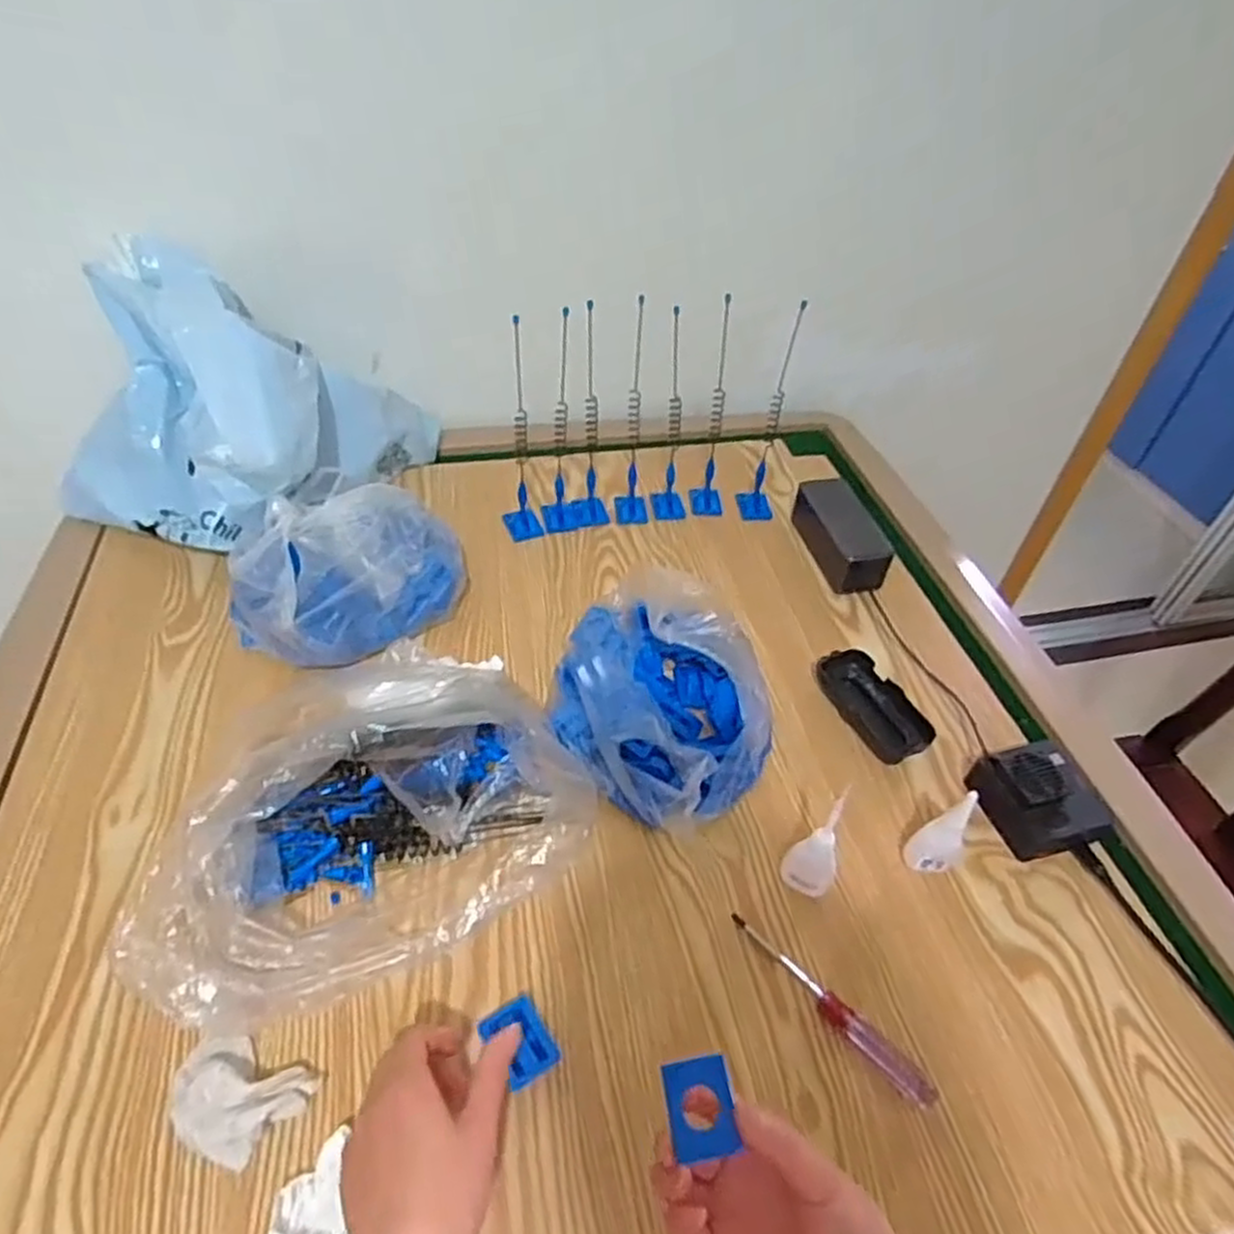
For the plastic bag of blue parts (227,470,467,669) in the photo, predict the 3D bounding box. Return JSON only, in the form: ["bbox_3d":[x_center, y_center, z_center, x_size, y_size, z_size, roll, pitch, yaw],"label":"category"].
[{"bbox_3d":[-0.233,-0.045,0.673,0.157,0.093,0.192,21,47,15],"label":"plastic bag of blue parts"}]

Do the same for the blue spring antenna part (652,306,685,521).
[{"bbox_3d":[0.062,-0.195,0.776,0.031,0.207,0.050,2,45,-4],"label":"blue spring antenna part"}]

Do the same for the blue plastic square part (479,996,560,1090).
[{"bbox_3d":[-0.058,0.253,0.462,0.034,0.014,0.047,-25,53,-27],"label":"blue plastic square part"}]

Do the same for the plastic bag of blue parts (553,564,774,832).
[{"bbox_3d":[0.030,0.056,0.609,0.140,0.100,0.191,-23,52,-26],"label":"plastic bag of blue parts"}]

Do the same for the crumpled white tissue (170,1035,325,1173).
[{"bbox_3d":[-0.210,0.267,0.428,0.071,0.022,0.055,17,46,11],"label":"crumpled white tissue"}]

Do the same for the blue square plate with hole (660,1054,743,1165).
[{"bbox_3d":[0.039,0.233,0.368,0.031,0.004,0.038,-13,62,4],"label":"blue square plate with hole"}]

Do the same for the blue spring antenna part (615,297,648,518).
[{"bbox_3d":[0.023,-0.196,0.774,0.034,0.215,0.056,5,45,0],"label":"blue spring antenna part"}]

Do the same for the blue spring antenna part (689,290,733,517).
[{"bbox_3d":[0.105,-0.207,0.789,0.032,0.206,0.073,5,45,0],"label":"blue spring antenna part"}]

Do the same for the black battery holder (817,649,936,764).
[{"bbox_3d":[0.224,0.073,0.662,0.058,0.018,0.111,-18,50,-22],"label":"black battery holder"}]

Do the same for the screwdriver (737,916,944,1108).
[{"bbox_3d":[0.133,0.246,0.490,0.151,0.014,0.018,36,53,27],"label":"screwdriver"}]

